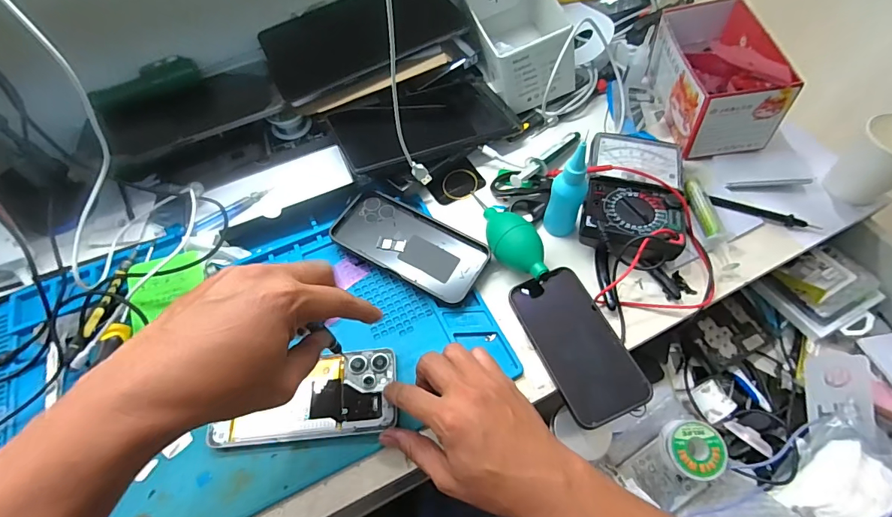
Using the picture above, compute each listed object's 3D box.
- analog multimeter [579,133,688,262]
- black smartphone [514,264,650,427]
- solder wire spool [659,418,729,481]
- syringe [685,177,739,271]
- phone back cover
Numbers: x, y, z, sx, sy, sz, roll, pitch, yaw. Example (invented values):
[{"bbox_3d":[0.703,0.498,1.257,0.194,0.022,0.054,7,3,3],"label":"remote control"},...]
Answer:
[{"bbox_3d":[0.206,-0.068,0.465,0.101,0.048,0.175,11,60,10],"label":"analog multimeter"},{"bbox_3d":[0.125,0.078,0.403,0.073,0.013,0.148,-20,60,-8],"label":"black smartphone"},{"bbox_3d":[0.248,0.193,0.423,0.047,0.036,0.054,-3,59,1],"label":"solder wire spool"},{"bbox_3d":[0.290,-0.038,0.459,0.029,0.027,0.111,-12,59,-4],"label":"syringe"},{"bbox_3d":[-0.040,-0.016,0.464,0.171,0.015,0.079,26,64,18],"label":"phone back cover"}]

